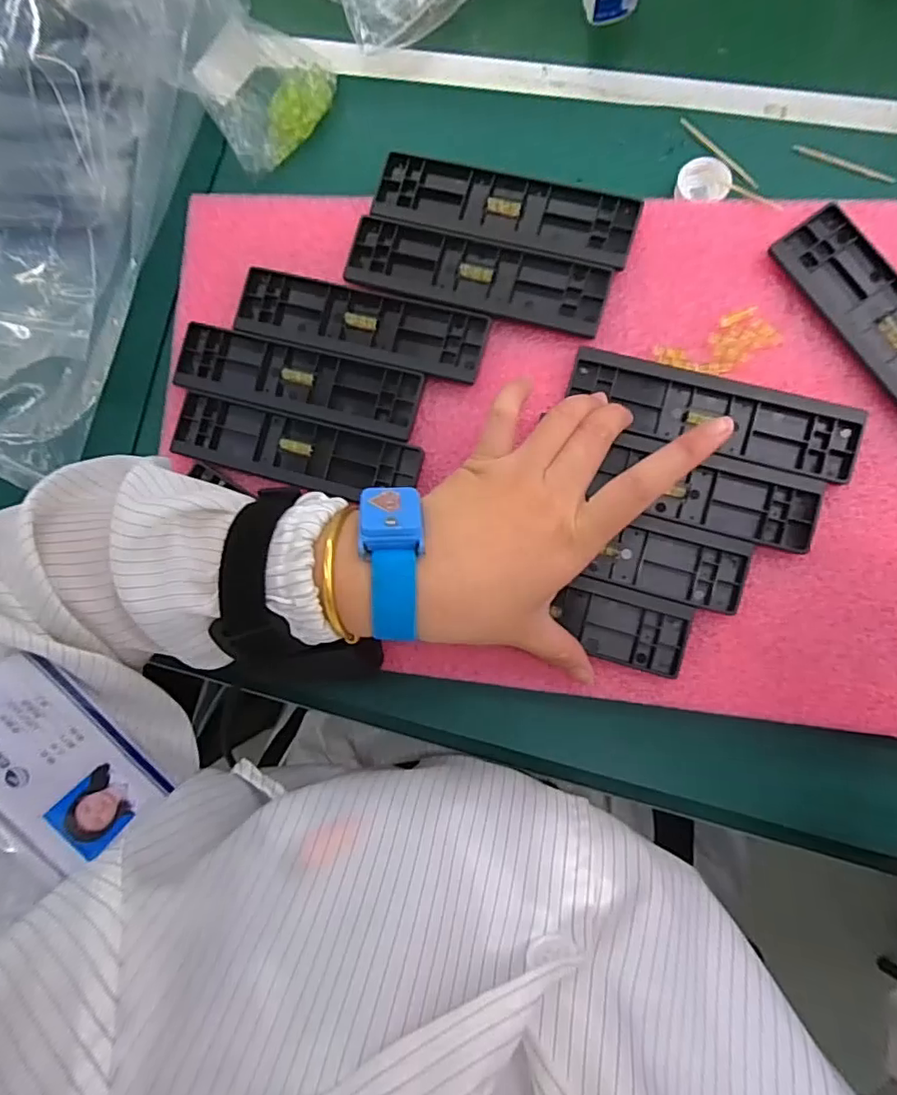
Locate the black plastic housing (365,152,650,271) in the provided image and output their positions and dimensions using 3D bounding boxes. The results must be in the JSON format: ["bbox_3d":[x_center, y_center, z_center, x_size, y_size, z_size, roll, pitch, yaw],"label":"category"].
[{"bbox_3d":[0.033,-0.204,0.348,0.156,0.005,0.043,17,90,9],"label":"black plastic housing"}]

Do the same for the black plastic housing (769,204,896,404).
[{"bbox_3d":[0.246,-0.117,0.319,0.042,0.007,0.160,-36,83,5],"label":"black plastic housing"}]

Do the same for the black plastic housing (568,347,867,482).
[{"bbox_3d":[0.148,-0.077,0.326,0.157,0.005,0.043,19,90,7],"label":"black plastic housing"}]

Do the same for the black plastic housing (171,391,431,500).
[{"bbox_3d":[-0.096,-0.061,0.355,0.159,0.009,0.042,15,90,9],"label":"black plastic housing"}]

